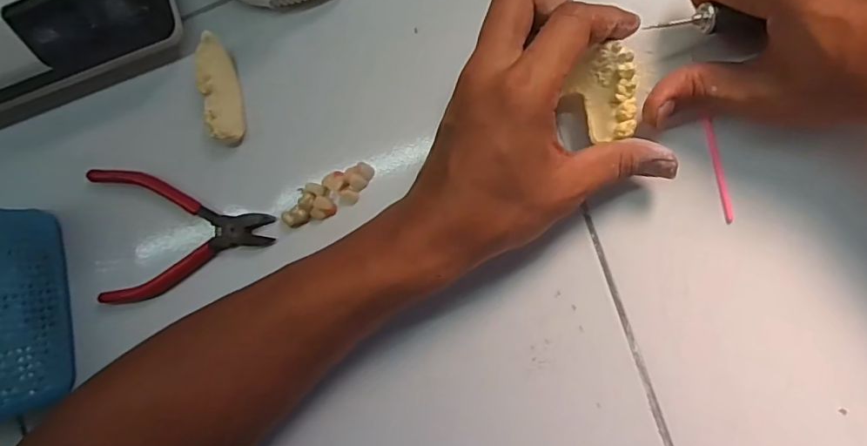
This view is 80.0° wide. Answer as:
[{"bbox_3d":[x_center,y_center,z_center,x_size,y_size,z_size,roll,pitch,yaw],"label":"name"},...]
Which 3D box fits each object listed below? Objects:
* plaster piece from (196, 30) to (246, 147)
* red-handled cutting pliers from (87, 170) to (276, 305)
[{"bbox_3d":[-0.134,-0.082,0.325,0.019,0.016,0.066,-12,89,7],"label":"plaster piece"},{"bbox_3d":[-0.160,0.003,0.330,0.112,0.014,0.085,-8,90,7],"label":"red-handled cutting pliers"}]

